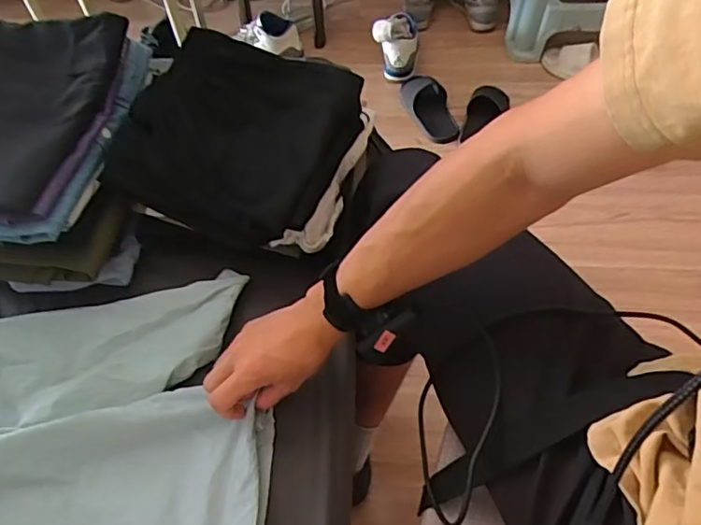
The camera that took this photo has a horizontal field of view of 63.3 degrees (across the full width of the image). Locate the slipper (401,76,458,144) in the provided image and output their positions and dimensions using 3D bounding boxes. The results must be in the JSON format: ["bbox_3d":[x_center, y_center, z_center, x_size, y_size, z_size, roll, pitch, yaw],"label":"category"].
[{"bbox_3d":[0.212,-0.412,1.485,0.102,0.057,0.242,-16,55,-8],"label":"slipper"}]

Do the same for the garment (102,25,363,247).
[{"bbox_3d":[-0.136,-0.164,0.699,0.259,0.075,0.279,14,56,13],"label":"garment"}]

